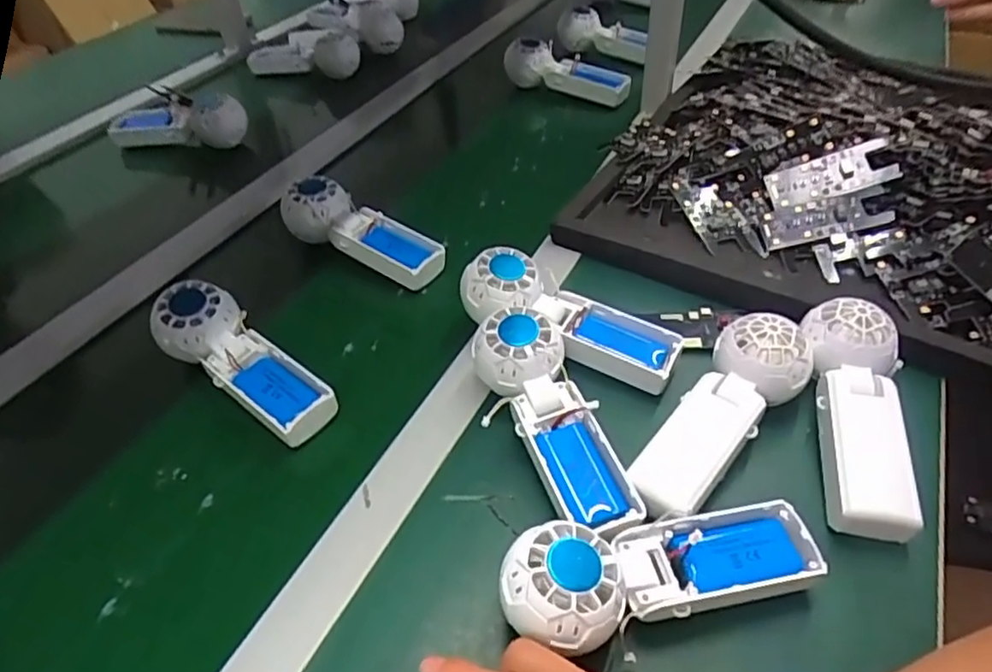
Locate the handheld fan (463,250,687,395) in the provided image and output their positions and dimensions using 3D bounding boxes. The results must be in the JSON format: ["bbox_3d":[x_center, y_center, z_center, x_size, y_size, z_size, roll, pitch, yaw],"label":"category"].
[{"bbox_3d":[0.056,-0.014,0.496,0.171,0.038,0.060,27,50,7],"label":"handheld fan"}]

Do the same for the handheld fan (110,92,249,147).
[{"bbox_3d":[-0.401,-0.271,0.808,0.180,0.057,0.040,6,44,11],"label":"handheld fan"}]

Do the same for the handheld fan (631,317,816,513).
[{"bbox_3d":[0.145,0.047,0.421,0.060,0.046,0.164,31,53,31],"label":"handheld fan"}]

